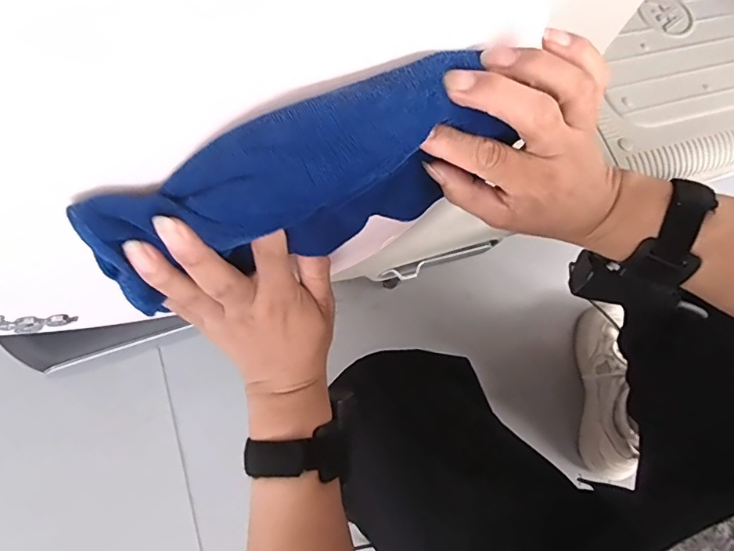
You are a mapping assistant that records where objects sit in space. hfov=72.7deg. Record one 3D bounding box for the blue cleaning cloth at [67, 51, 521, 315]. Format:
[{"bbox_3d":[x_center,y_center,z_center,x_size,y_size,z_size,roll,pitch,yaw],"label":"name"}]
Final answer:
[{"bbox_3d":[-0.034,-0.042,0.256,0.203,0.097,0.044,-21,73,-8],"label":"blue cleaning cloth"}]

